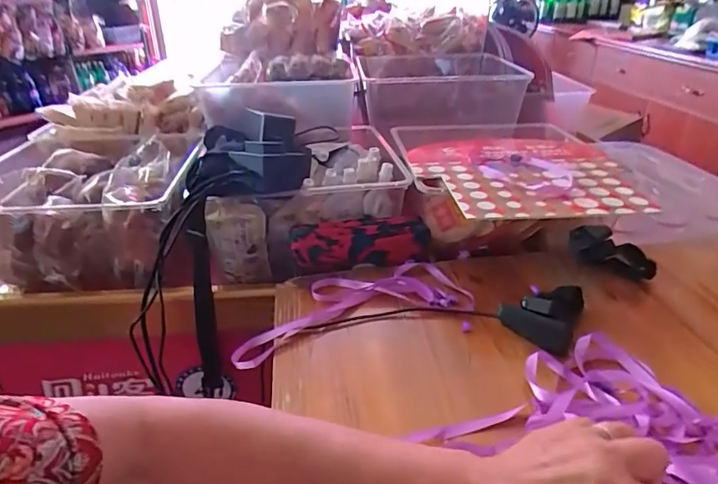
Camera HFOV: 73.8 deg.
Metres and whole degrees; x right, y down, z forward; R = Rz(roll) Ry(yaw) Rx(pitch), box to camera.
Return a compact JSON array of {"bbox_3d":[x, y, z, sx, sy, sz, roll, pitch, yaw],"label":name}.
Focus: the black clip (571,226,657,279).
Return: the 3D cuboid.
[{"bbox_3d":[0.314,0.010,0.594,0.099,0.030,0.050,30,37,18],"label":"black clip"}]

